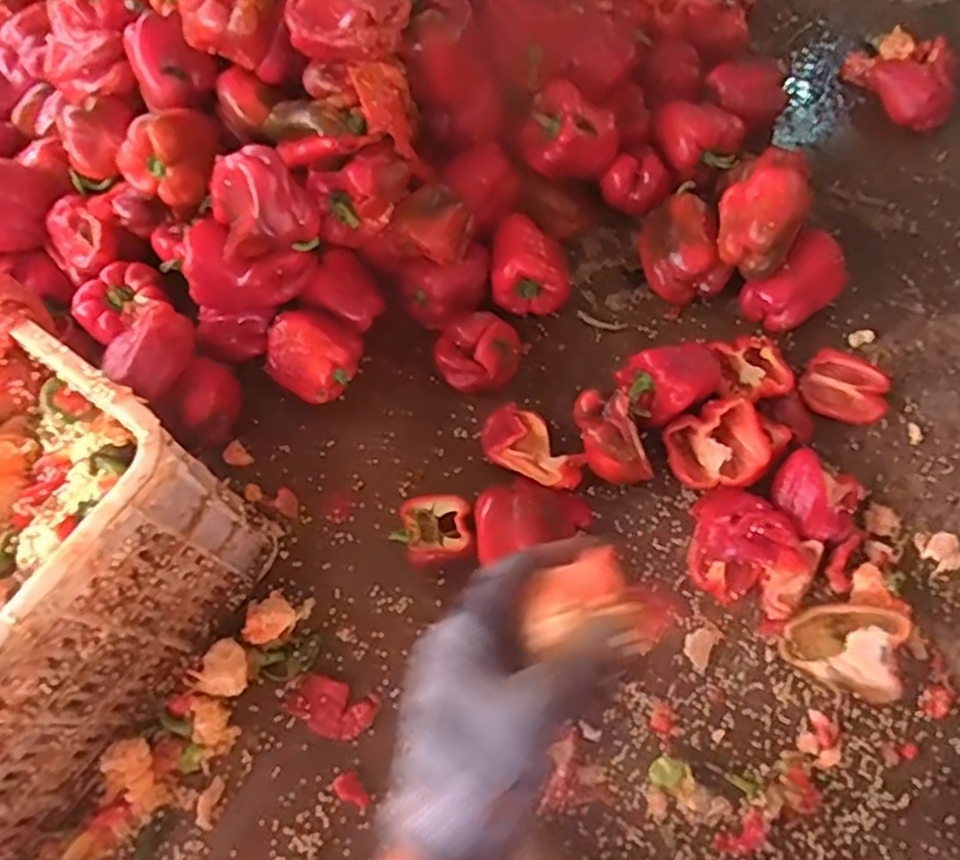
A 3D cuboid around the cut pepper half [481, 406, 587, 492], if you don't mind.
[{"bbox_3d":[0.058,0.020,0.772,0.116,0.033,0.071,28,71,14],"label":"cut pepper half"}]

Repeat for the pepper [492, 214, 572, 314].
[{"bbox_3d":[0.060,-0.196,0.840,0.092,0.095,0.101,1,67,3],"label":"pepper"}]

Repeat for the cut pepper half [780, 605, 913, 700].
[{"bbox_3d":[0.343,0.204,0.674,0.101,0.037,0.077,12,68,8],"label":"cut pepper half"}]

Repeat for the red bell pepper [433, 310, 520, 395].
[{"bbox_3d":[0.001,-0.086,0.801,0.080,0.068,0.082,-1,67,3],"label":"red bell pepper"}]

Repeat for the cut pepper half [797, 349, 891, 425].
[{"bbox_3d":[0.407,-0.049,0.794,0.089,0.021,0.089,24,70,13],"label":"cut pepper half"}]

